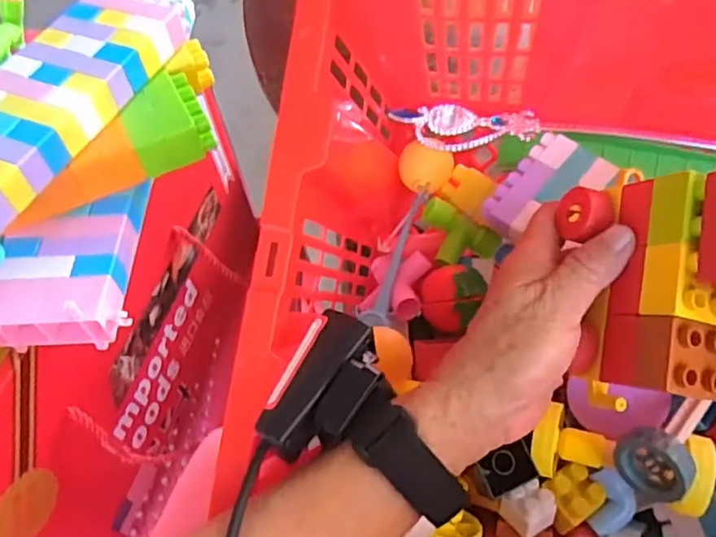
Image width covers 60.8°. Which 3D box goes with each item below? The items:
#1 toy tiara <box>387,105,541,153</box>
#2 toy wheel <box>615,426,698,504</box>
[{"bbox_3d":[0.074,-0.098,0.429,0.101,0.019,0.038,-2,57,1],"label":"toy tiara"},{"bbox_3d":[0.159,0.103,0.324,0.018,0.036,0.038,-12,48,-41],"label":"toy wheel"}]

